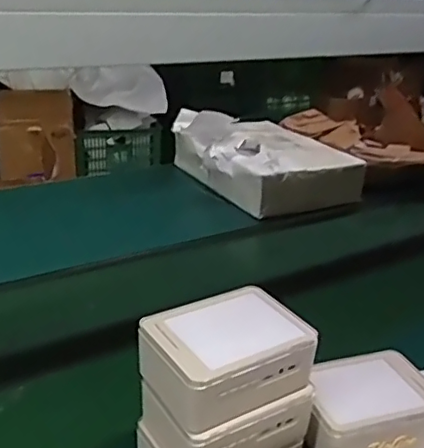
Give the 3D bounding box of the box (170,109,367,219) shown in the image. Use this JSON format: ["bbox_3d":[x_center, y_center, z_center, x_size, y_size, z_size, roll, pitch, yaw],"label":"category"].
[{"bbox_3d":[0.115,-0.156,1.357,0.304,0.125,0.381,-9,27,-25],"label":"box"}]

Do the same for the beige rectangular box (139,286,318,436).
[{"bbox_3d":[0.011,0.118,0.549,0.146,0.058,0.107,-12,28,-31],"label":"beige rectangular box"}]

